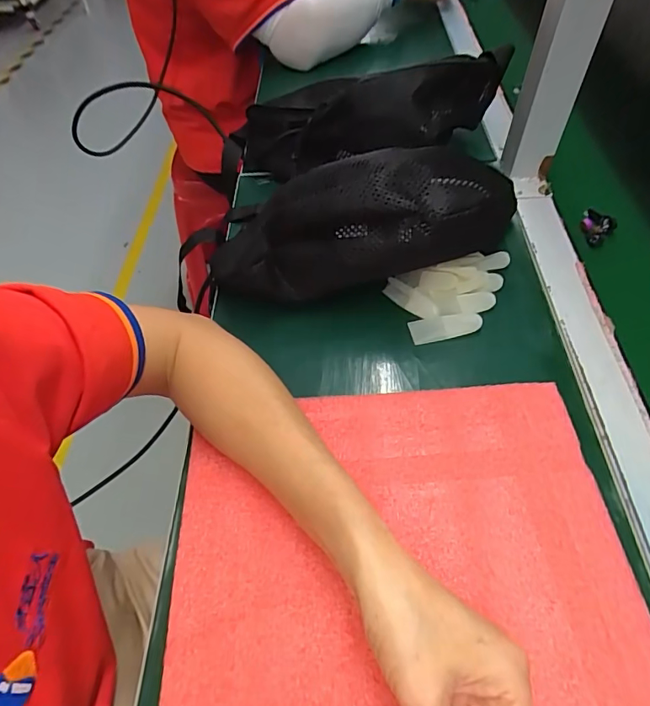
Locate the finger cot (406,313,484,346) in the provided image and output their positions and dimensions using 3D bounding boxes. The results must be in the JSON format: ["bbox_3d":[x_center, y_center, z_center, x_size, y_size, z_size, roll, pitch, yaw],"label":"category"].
[{"bbox_3d":[0.101,-0.022,0.396,0.058,0.004,0.022,-6,53,1],"label":"finger cot"}]

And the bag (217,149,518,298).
[{"bbox_3d":[0.029,-0.104,0.401,0.259,0.106,0.091,-2,53,4],"label":"bag"}]

